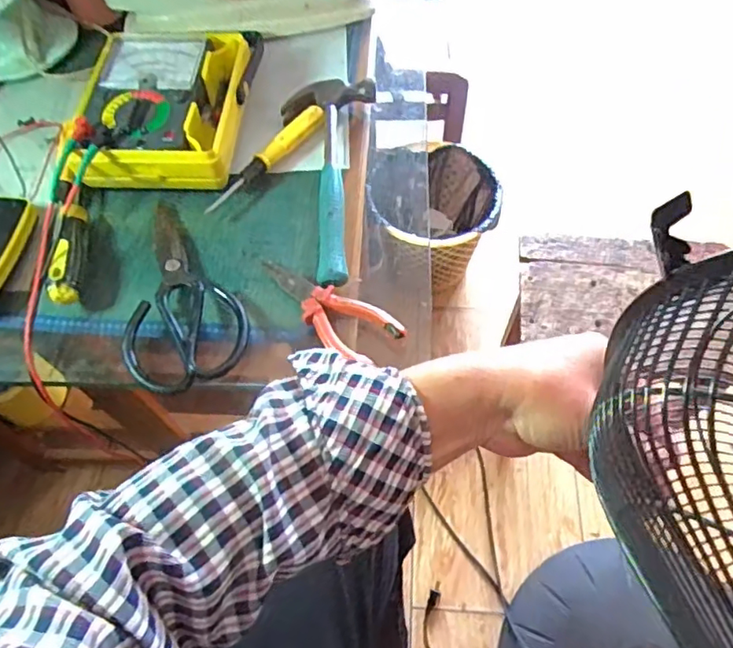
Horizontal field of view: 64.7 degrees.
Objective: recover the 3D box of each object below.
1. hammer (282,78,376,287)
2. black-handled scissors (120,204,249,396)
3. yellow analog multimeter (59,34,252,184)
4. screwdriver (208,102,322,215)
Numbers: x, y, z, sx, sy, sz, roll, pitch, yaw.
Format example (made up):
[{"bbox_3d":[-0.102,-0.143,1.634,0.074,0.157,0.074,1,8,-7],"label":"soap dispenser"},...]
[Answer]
[{"bbox_3d":[-0.045,-0.136,0.521,0.080,0.043,0.215,6,58,4],"label":"hammer"},{"bbox_3d":[-0.162,-0.024,0.478,0.093,0.023,0.166,-24,61,-14],"label":"black-handled scissors"},{"bbox_3d":[-0.177,-0.184,0.511,0.115,0.059,0.165,6,58,4],"label":"yellow analog multimeter"},{"bbox_3d":[-0.090,-0.153,0.532,0.016,0.024,0.144,34,64,20],"label":"screwdriver"}]

